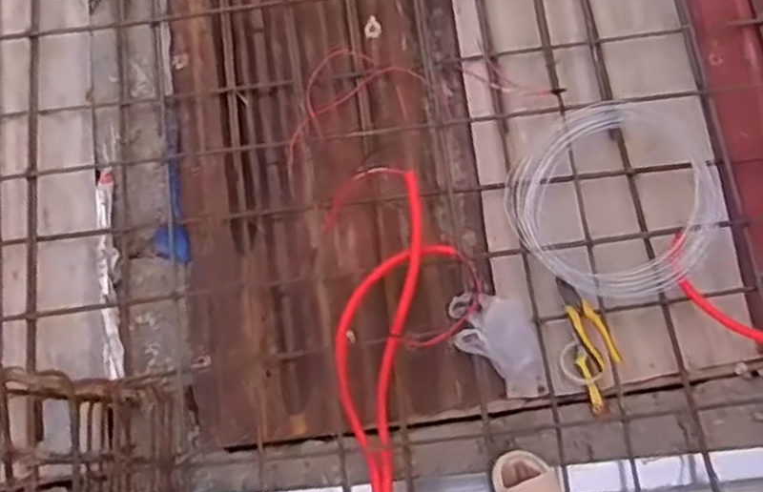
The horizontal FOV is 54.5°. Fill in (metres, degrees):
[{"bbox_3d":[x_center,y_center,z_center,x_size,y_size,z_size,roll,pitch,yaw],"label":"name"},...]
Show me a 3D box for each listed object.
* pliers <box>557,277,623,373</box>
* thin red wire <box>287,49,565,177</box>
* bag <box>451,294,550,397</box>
[{"bbox_3d":[0.414,0.152,1.495,0.059,0.031,0.195,-25,77,-4],"label":"pliers"},{"bbox_3d":[0.062,-0.351,1.660,0.621,0.045,0.235,-17,77,-3],"label":"thin red wire"},{"bbox_3d":[0.248,0.188,1.483,0.256,0.089,0.142,44,82,11],"label":"bag"}]

